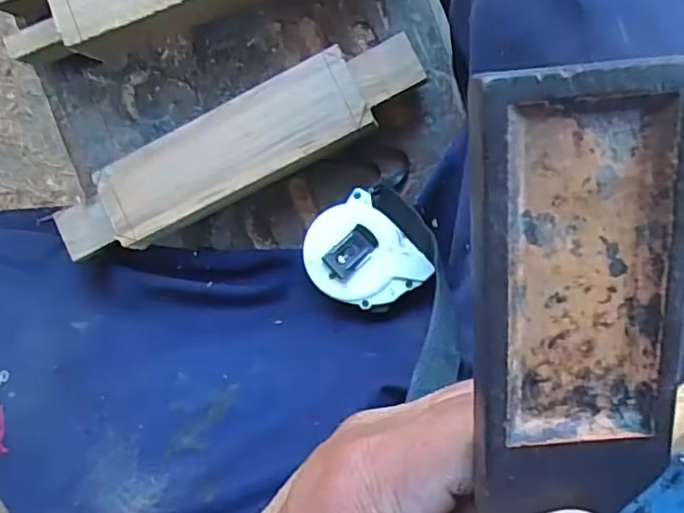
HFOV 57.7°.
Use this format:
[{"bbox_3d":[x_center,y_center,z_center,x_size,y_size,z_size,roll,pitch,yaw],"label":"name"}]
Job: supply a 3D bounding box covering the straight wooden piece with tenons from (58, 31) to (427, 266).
[{"bbox_3d":[-0.065,-0.065,0.385,0.240,0.039,0.051,-27,93,9],"label":"straight wooden piece with tenons"}]

